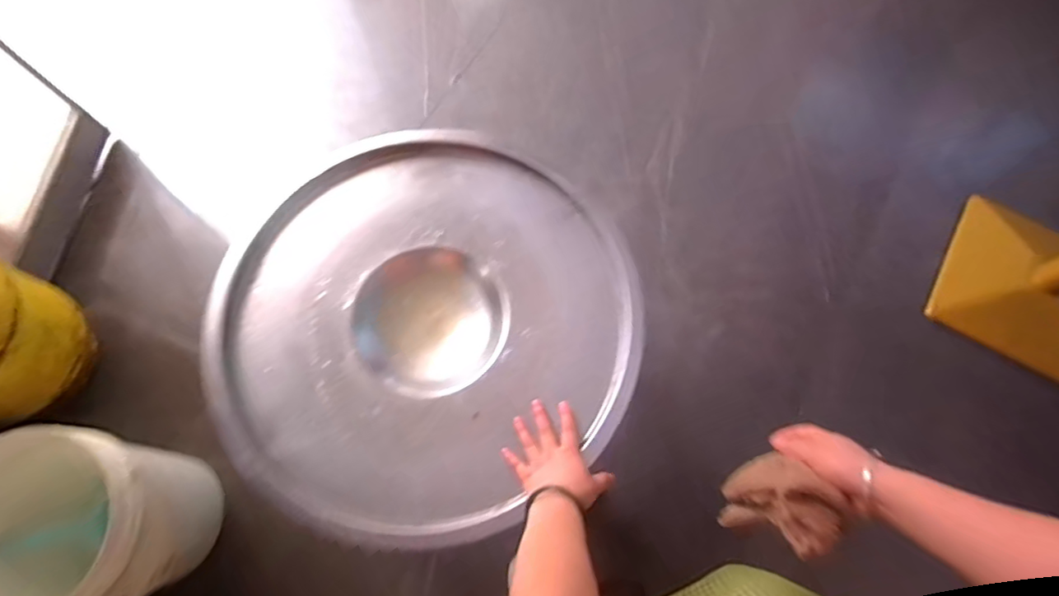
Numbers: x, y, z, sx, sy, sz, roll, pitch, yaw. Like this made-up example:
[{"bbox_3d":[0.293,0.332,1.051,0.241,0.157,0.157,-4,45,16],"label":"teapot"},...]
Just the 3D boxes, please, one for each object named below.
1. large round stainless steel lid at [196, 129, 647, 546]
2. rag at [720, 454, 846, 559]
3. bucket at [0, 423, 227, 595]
[{"bbox_3d":[-0.144,0.019,0.758,0.540,0.056,0.547,1,71,-2],"label":"large round stainless steel lid"},{"bbox_3d":[0.254,0.216,0.574,0.073,0.118,0.081,-33,75,-12],"label":"rag"},{"bbox_3d":[-0.768,0.398,0.980,0.295,0.355,0.323,-4,71,-3],"label":"bucket"}]

